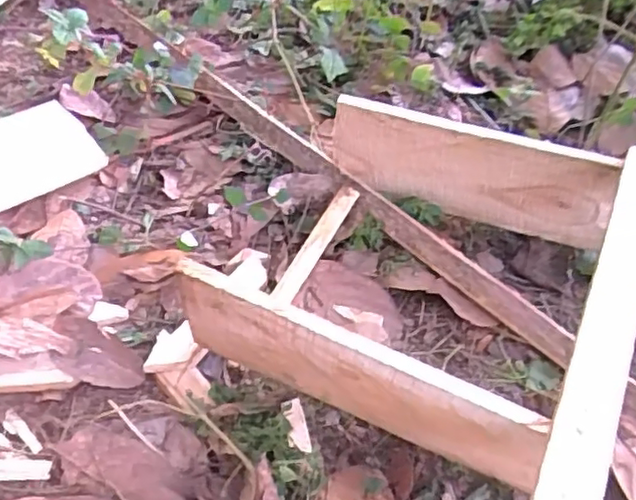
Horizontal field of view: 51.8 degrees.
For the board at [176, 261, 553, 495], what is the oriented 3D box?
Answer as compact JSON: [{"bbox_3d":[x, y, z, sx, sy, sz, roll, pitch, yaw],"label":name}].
[{"bbox_3d":[0.025,0.098,0.494,0.283,0.139,0.021,21,48,14],"label":"board"}]

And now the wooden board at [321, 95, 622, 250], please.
[{"bbox_3d":[0.154,-0.078,0.687,0.290,0.122,0.018,16,47,10],"label":"wooden board"}]

